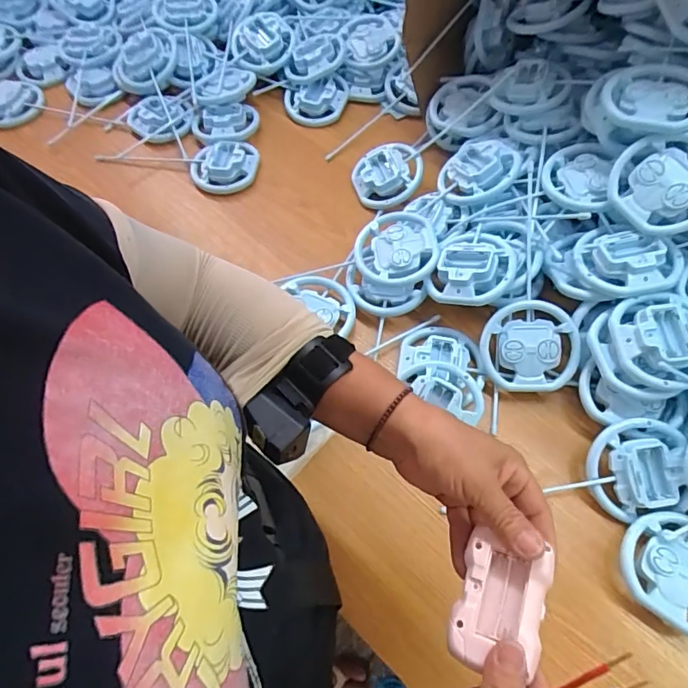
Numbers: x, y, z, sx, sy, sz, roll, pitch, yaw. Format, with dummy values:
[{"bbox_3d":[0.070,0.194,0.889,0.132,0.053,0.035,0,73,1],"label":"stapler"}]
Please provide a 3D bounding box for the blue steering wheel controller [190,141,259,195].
[{"bbox_3d":[-0.177,-0.263,0.744,0.099,0.028,0.084,-9,63,-3],"label":"blue steering wheel controller"}]

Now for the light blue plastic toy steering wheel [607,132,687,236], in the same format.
[{"bbox_3d":[0.333,-0.166,0.513,0.096,0.028,0.098,-39,71,26],"label":"light blue plastic toy steering wheel"}]

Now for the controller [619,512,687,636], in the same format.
[{"bbox_3d":[0.305,0.205,0.453,0.093,0.026,0.092,-1,62,1],"label":"controller"}]

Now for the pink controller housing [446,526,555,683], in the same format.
[{"bbox_3d":[0.096,0.162,0.307,0.049,0.020,0.073,21,65,12],"label":"pink controller housing"}]

